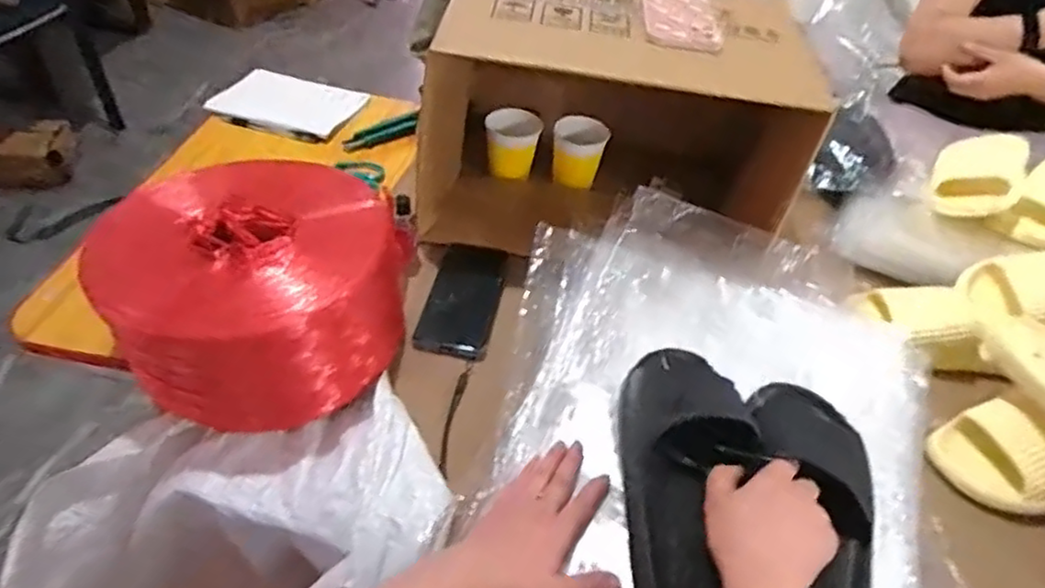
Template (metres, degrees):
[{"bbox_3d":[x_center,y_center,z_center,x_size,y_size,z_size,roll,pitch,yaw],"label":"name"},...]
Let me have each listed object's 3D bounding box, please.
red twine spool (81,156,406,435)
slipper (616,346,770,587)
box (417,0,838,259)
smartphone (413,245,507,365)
[{"bbox_3d":[-0.243,-0.019,0.668,0.241,0.129,0.263,-5,45,-11],"label":"red twine spool"},{"bbox_3d":[0.133,0.142,0.566,0.101,0.069,0.262,8,53,2],"label":"slipper"},{"bbox_3d":[0.101,-0.200,0.836,0.413,0.263,0.219,6,44,-1],"label":"box"},{"bbox_3d":[-0.063,0.001,0.773,0.075,0.014,0.186,13,40,1],"label":"smartphone"}]

